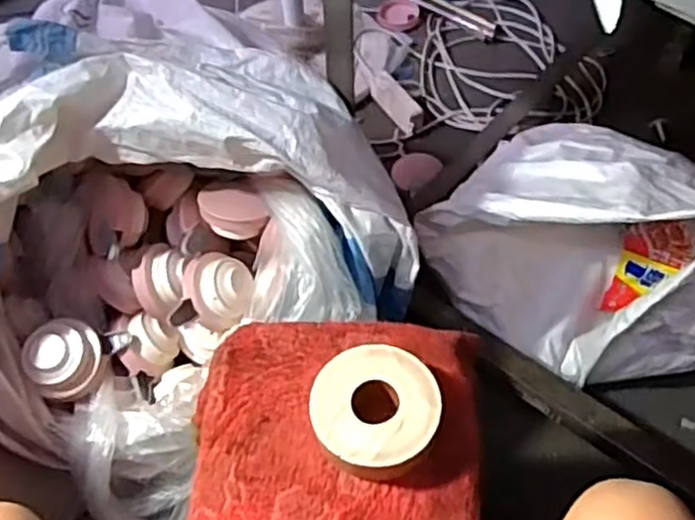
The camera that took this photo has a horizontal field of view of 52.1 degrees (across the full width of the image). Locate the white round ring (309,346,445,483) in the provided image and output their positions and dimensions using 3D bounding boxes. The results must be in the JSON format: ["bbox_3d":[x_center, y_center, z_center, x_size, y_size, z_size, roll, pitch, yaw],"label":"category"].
[{"bbox_3d":[0.022,0.115,0.546,0.094,0.039,0.095,-2,51,2],"label":"white round ring"}]

